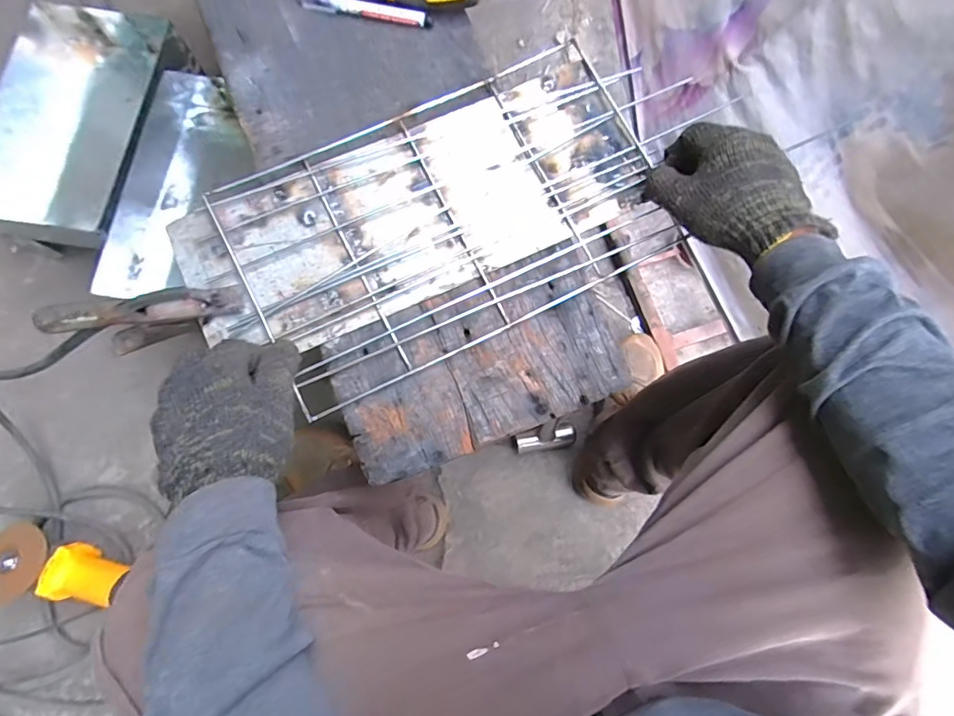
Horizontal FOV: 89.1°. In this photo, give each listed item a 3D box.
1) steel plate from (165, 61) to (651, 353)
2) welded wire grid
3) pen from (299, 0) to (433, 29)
[{"bbox_3d":[-0.051,-0.135,0.443,0.412,0.009,0.155,-24,82,-6],"label":"steel plate"},{"bbox_3d":[-0.023,-0.129,0.443,0.376,0.012,0.229,-26,82,-6],"label":"welded wire grid"},{"bbox_3d":[-0.109,-0.344,0.480,0.126,0.015,0.014,8,78,2],"label":"pen"}]

